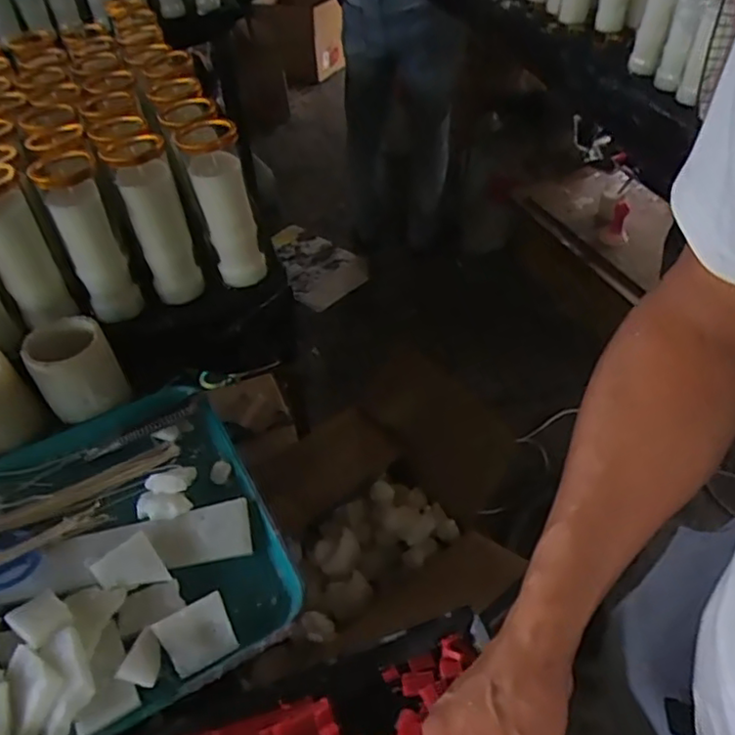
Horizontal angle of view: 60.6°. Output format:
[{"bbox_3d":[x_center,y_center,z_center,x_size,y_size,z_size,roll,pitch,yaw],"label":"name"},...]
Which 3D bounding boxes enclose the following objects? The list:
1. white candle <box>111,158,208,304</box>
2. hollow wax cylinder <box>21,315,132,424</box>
[{"bbox_3d":[-0.267,-0.176,0.817,0.067,0.186,0.051,-24,50,-18],"label":"white candle"},{"bbox_3d":[-0.349,-0.001,0.752,0.090,0.095,0.076,-25,50,-19],"label":"hollow wax cylinder"}]

